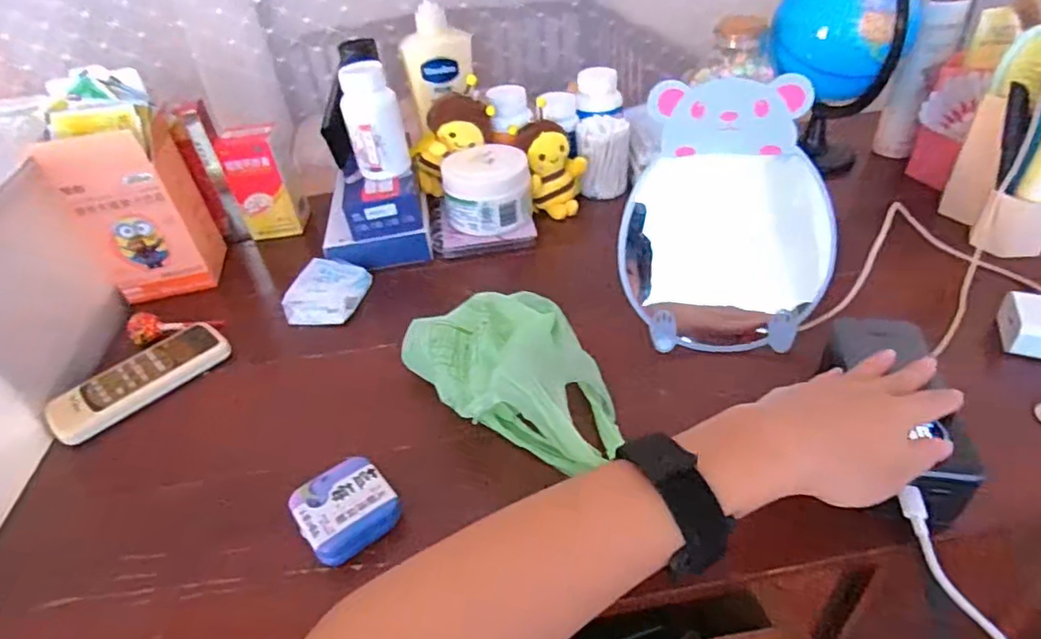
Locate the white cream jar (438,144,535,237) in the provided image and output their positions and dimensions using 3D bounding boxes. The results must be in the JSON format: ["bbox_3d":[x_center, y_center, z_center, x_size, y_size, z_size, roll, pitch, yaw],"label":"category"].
[{"bbox_3d":[-0.034,-0.135,0.600,0.091,0.061,0.082,-4,40,3],"label":"white cream jar"}]

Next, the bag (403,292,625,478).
[{"bbox_3d":[0.008,0.042,0.415,0.125,0.058,0.158,-28,45,-23],"label":"bag"}]

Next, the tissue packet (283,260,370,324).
[{"bbox_3d":[-0.181,-0.028,0.549,0.065,0.020,0.076,2,41,10],"label":"tissue packet"}]

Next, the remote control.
[{"bbox_3d":[-0.310,0.049,0.479,0.052,0.016,0.133,26,50,32],"label":"remote control"}]

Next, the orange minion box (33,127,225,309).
[{"bbox_3d":[-0.362,-0.103,0.557,0.095,0.153,0.068,-16,41,-11],"label":"orange minion box"}]

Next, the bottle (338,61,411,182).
[{"bbox_3d":[-0.141,-0.189,0.563,0.053,0.100,0.045,-13,41,-7],"label":"bottle"}]

